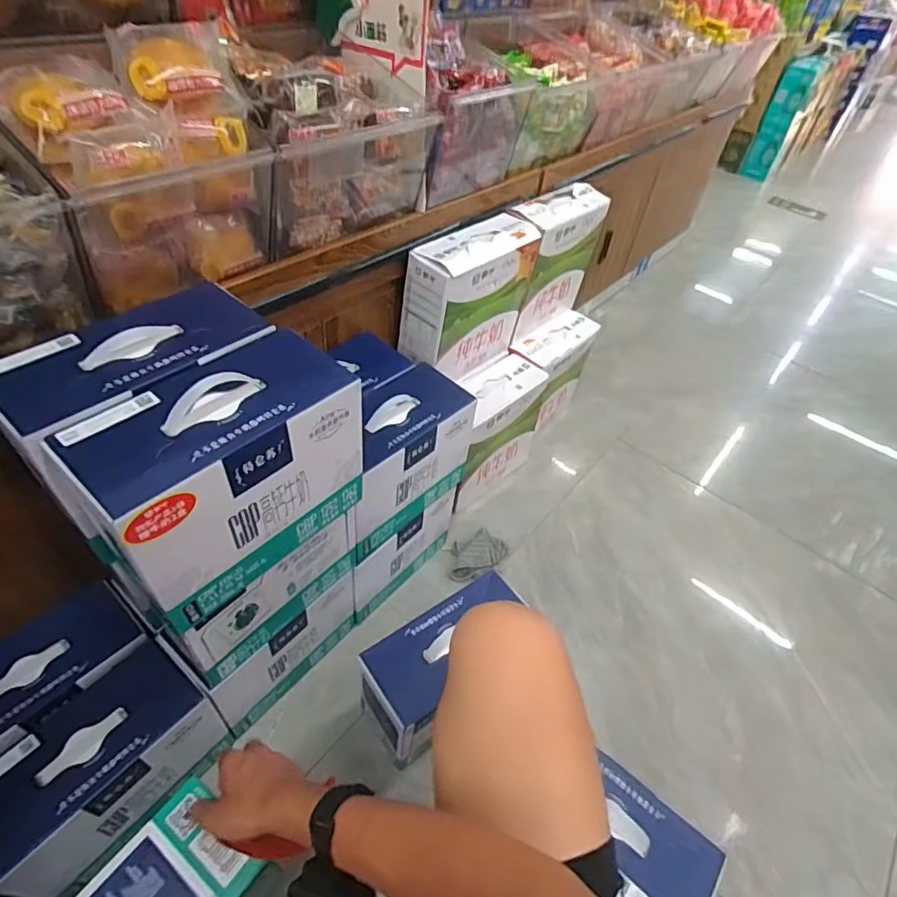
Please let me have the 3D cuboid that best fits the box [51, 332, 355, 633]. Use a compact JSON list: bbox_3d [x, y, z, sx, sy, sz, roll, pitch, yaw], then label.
[{"bbox_3d":[-0.239,0.024,0.599,0.127,0.211,0.259,35,52,24],"label":"box"}]

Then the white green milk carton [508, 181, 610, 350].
[{"bbox_3d":[0.223,-0.411,1.193,0.089,0.272,0.267,36,52,25],"label":"white green milk carton"}]

